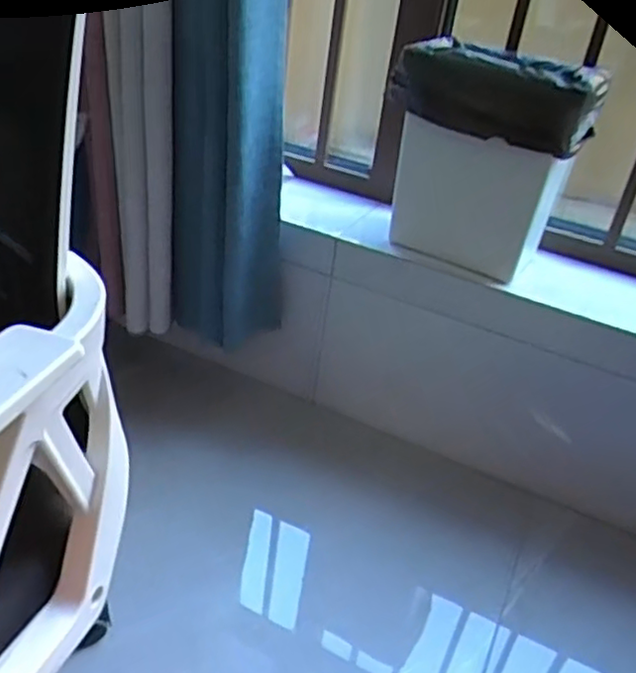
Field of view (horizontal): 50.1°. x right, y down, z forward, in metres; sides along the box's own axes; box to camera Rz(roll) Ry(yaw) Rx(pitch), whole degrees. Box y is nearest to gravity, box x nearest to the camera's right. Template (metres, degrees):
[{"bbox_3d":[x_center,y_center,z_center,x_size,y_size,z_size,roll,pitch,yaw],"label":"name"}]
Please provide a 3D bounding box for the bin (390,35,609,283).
[{"bbox_3d":[0.265,-0.282,1.110,0.290,0.330,0.188,24,37,23],"label":"bin"}]

